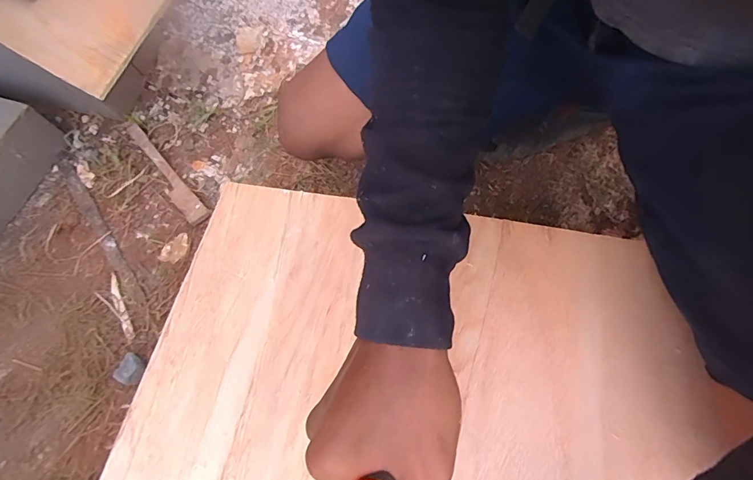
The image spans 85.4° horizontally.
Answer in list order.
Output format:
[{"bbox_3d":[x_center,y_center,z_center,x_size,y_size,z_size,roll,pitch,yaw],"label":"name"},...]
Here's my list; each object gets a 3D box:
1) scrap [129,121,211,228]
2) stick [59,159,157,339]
[{"bbox_3d":[-0.379,-0.123,0.720,0.037,0.014,0.270,-42,67,-10],"label":"scrap"},{"bbox_3d":[-0.459,-0.007,0.686,0.027,0.009,0.407,-36,67,-14],"label":"stick"}]

